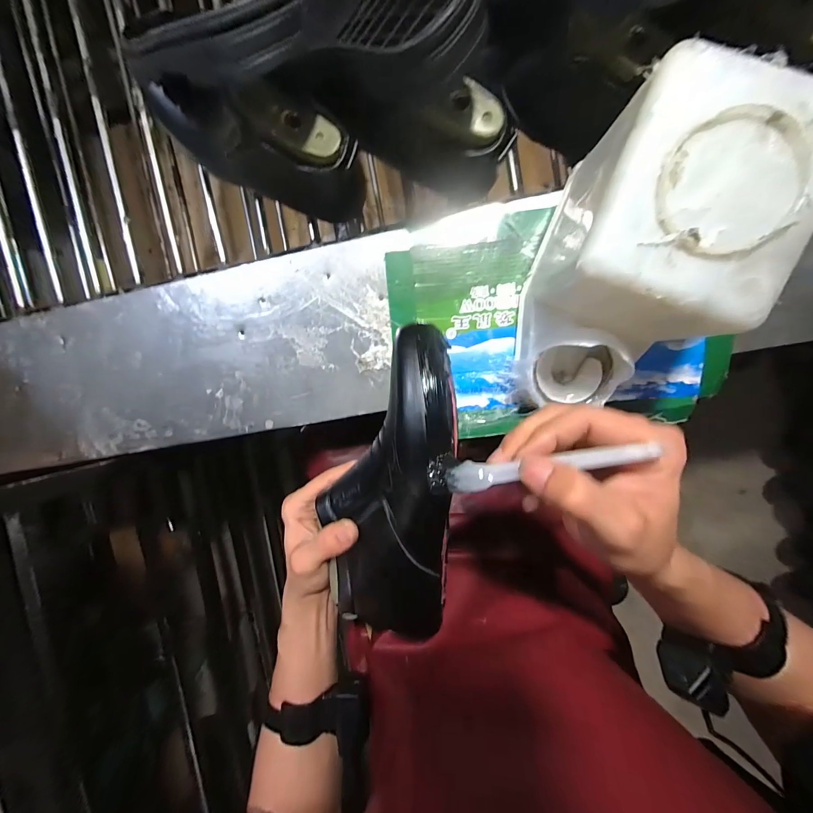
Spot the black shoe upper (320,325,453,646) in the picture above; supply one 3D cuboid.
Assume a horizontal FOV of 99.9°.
[{"bbox_3d":[-0.014,0.083,0.298,0.114,0.072,0.293,9,106,5],"label":"black shoe upper"}]

